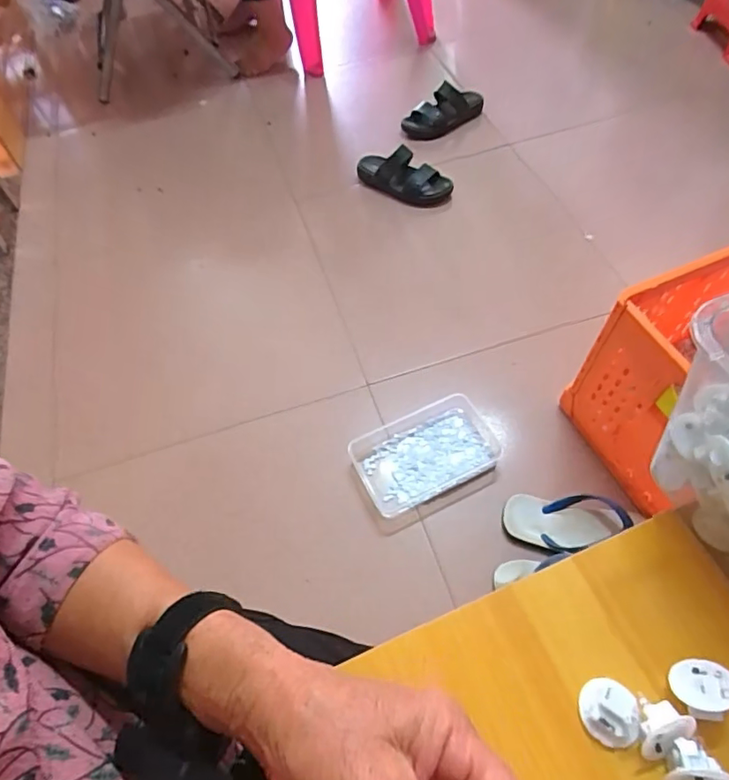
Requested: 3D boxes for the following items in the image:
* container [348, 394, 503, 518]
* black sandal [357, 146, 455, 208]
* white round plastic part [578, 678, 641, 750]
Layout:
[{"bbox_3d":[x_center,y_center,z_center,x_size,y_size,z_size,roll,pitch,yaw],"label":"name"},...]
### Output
[{"bbox_3d":[0.106,0.109,0.915,0.235,0.042,0.140,-24,59,-12],"label":"container"},{"bbox_3d":[0.085,-0.538,1.305,0.263,0.096,0.109,29,64,20],"label":"black sandal"},{"bbox_3d":[0.136,0.180,0.291,0.030,0.011,0.032,-19,70,23],"label":"white round plastic part"}]

